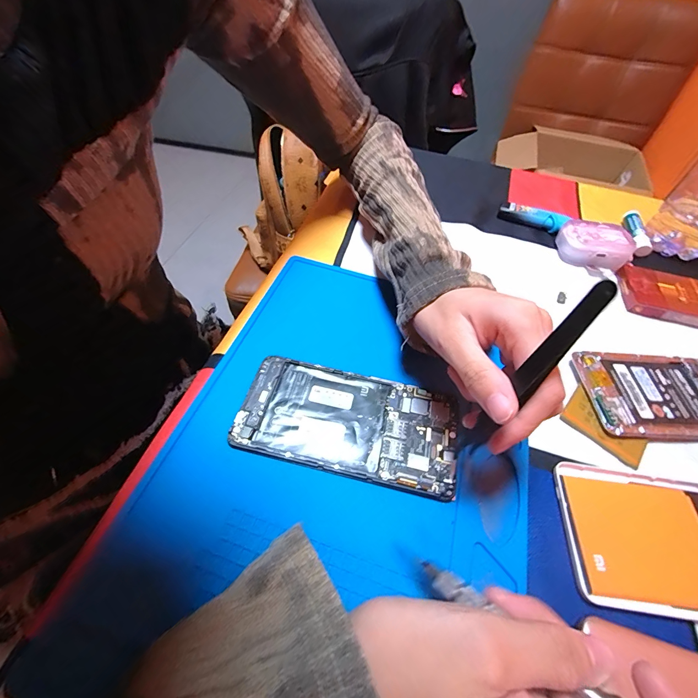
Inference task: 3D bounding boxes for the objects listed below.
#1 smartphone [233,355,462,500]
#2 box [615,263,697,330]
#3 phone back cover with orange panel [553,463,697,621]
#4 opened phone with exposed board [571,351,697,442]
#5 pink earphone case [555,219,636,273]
[{"bbox_3d":[-0.001,0.049,0.233,0.145,0.008,0.070,12,53,6],"label":"smartphone"},{"bbox_3d":[0.315,-0.050,0.326,0.105,0.014,0.058,13,54,7],"label":"box"},{"bbox_3d":[0.205,0.117,0.205,0.151,0.005,0.076,7,53,2],"label":"phone back cover with orange panel"},{"bbox_3d":[0.245,0.035,0.263,0.135,0.009,0.071,1,53,-2],"label":"opened phone with exposed board"},{"bbox_3d":[0.254,-0.109,0.352,0.060,0.024,0.049,10,53,5],"label":"pink earphone case"}]

